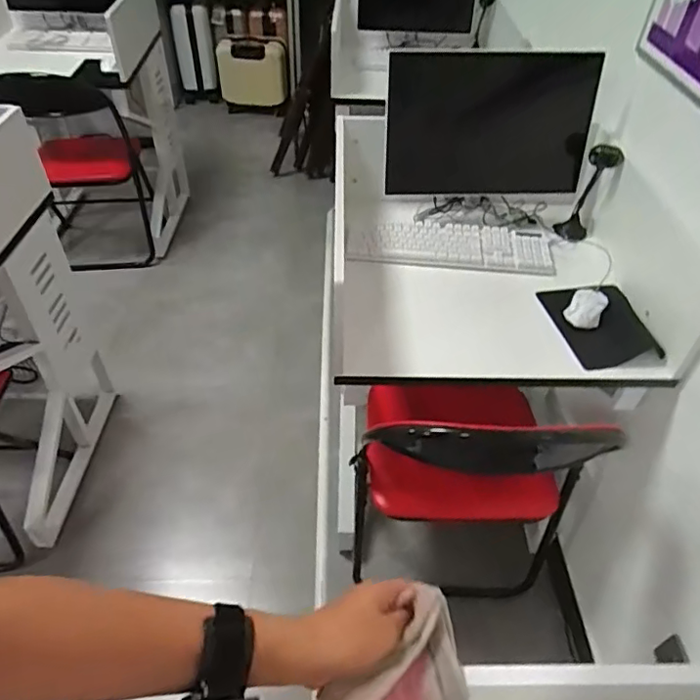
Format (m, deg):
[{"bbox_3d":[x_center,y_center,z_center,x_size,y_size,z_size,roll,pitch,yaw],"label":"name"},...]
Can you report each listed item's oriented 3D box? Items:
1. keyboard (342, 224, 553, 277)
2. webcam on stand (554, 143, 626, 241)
[{"bbox_3d":[0.196,-0.208,1.102,0.396,0.025,0.120,4,46,2],"label":"keyboard"},{"bbox_3d":[0.459,-0.307,1.070,0.058,0.196,0.050,-2,46,-4],"label":"webcam on stand"}]

